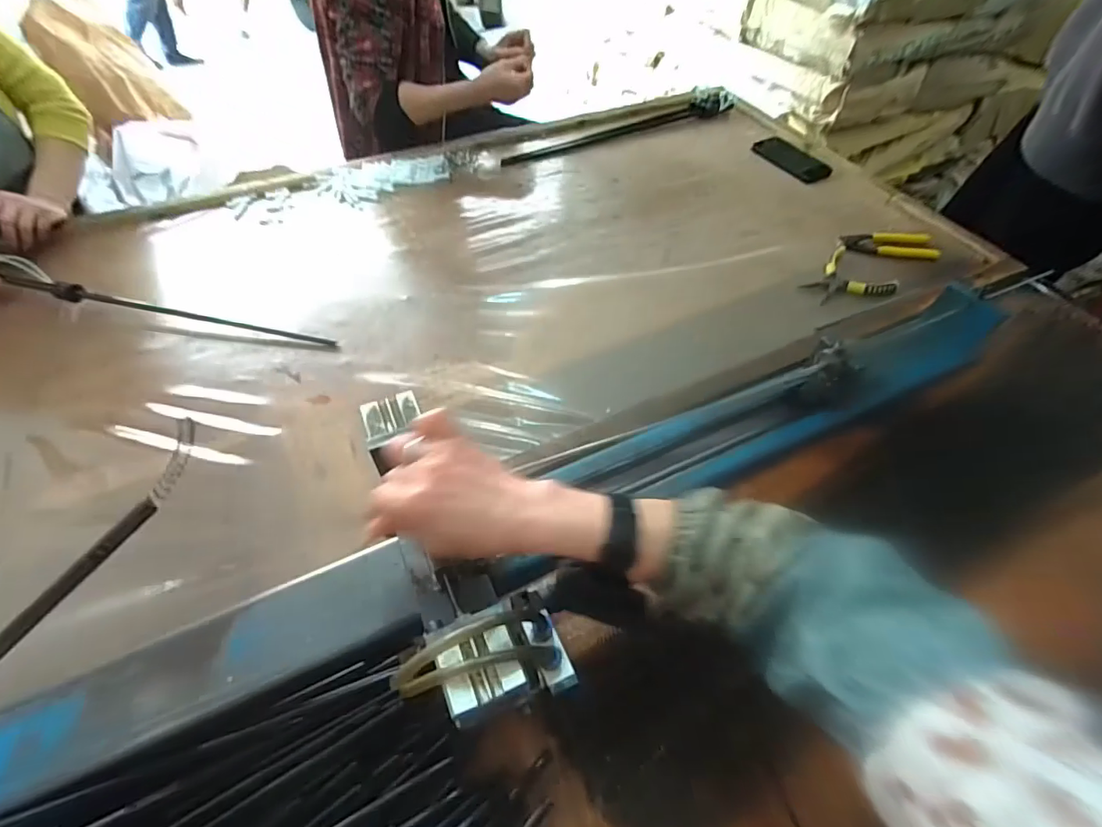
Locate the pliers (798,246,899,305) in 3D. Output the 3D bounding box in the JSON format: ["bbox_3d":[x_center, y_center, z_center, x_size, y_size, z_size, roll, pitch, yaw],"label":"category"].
[{"bbox_3d":[0.488,-0.218,0.811,0.142,0.016,0.117,-36,63,-25],"label":"pliers"}]

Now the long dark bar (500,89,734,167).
[{"bbox_3d":[0.152,-0.642,1.127,0.587,0.051,0.074,-20,54,-16],"label":"long dark bar"}]

